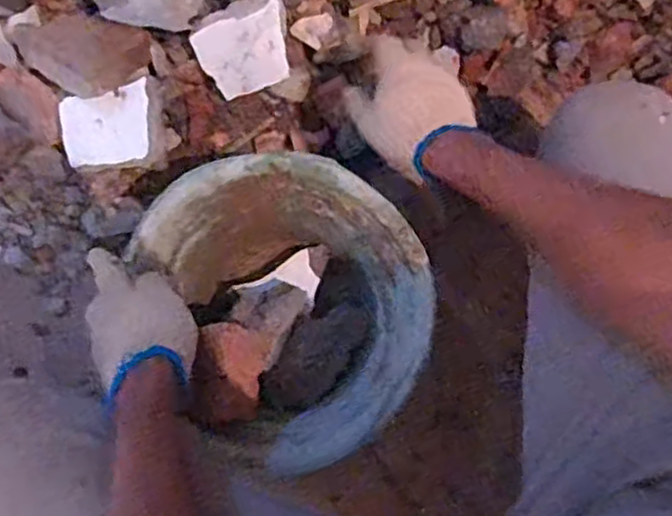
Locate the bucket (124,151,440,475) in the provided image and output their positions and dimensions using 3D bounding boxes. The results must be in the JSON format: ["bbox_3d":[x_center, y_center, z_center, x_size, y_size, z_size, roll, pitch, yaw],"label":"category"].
[{"bbox_3d":[-0.034,0.051,0.690,0.222,0.181,0.257,-19,80,-5],"label":"bucket"}]

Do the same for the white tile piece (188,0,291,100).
[{"bbox_3d":[-0.084,-0.216,0.731,0.105,0.020,0.085,-26,118,12],"label":"white tile piece"}]

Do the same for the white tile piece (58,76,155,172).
[{"bbox_3d":[-0.219,-0.127,0.708,0.093,0.009,0.076,-12,101,-3],"label":"white tile piece"}]

